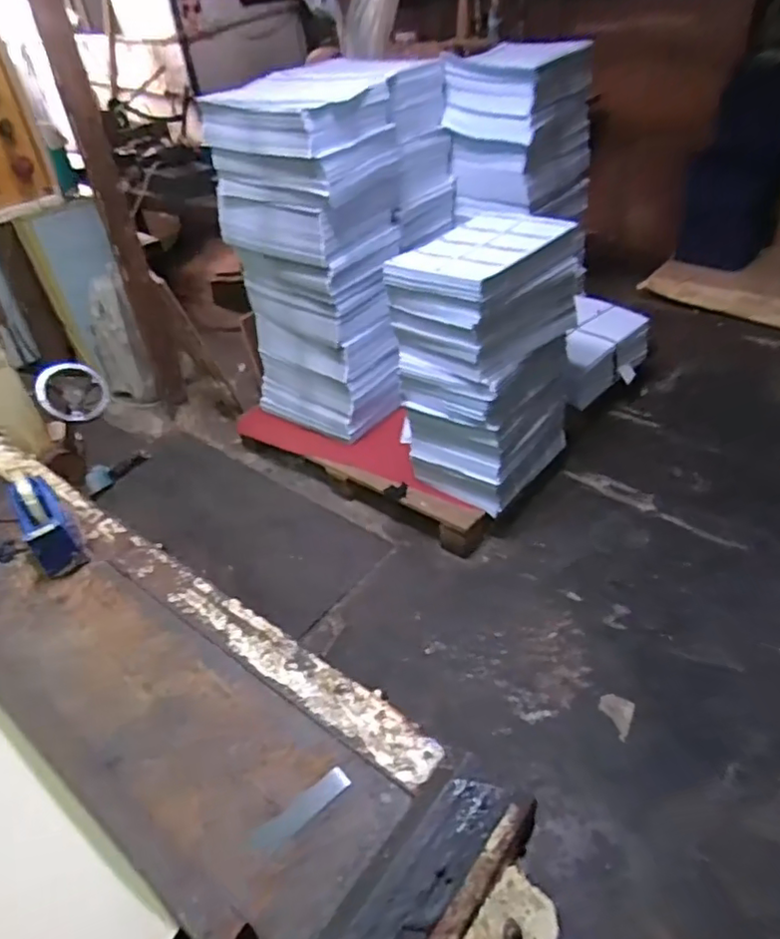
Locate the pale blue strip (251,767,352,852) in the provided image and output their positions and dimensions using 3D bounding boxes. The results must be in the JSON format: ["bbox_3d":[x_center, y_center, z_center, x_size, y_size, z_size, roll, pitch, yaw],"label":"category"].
[{"bbox_3d":[-0.088,0.342,0.612,0.105,0.004,0.025,-31,53,-26],"label":"pale blue strip"}]

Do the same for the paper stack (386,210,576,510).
[{"bbox_3d":[0.315,-0.335,1.866,0.374,0.701,0.498,26,49,34],"label":"paper stack"}]

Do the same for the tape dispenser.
[{"bbox_3d":[-0.518,0.079,0.915,0.069,0.109,0.153,-26,43,-22],"label":"tape dispenser"}]

